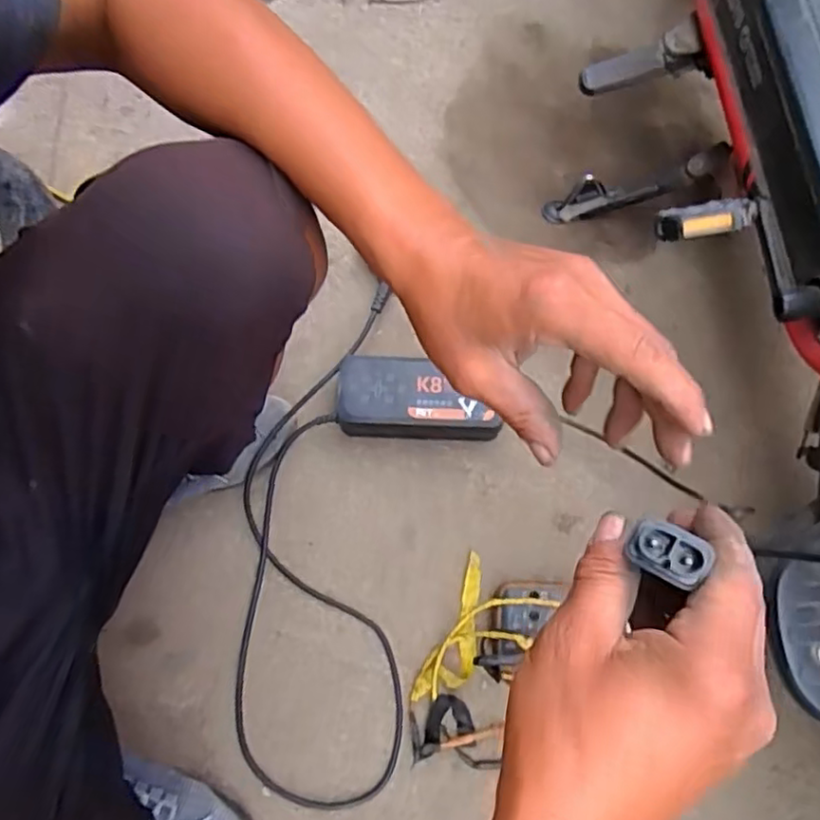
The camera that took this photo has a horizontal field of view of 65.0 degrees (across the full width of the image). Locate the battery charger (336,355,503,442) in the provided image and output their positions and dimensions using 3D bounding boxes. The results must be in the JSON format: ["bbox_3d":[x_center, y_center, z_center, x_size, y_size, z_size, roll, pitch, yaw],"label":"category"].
[{"bbox_3d":[0.010,-0.011,0.710,0.174,0.059,0.078,5,69,1],"label":"battery charger"}]

